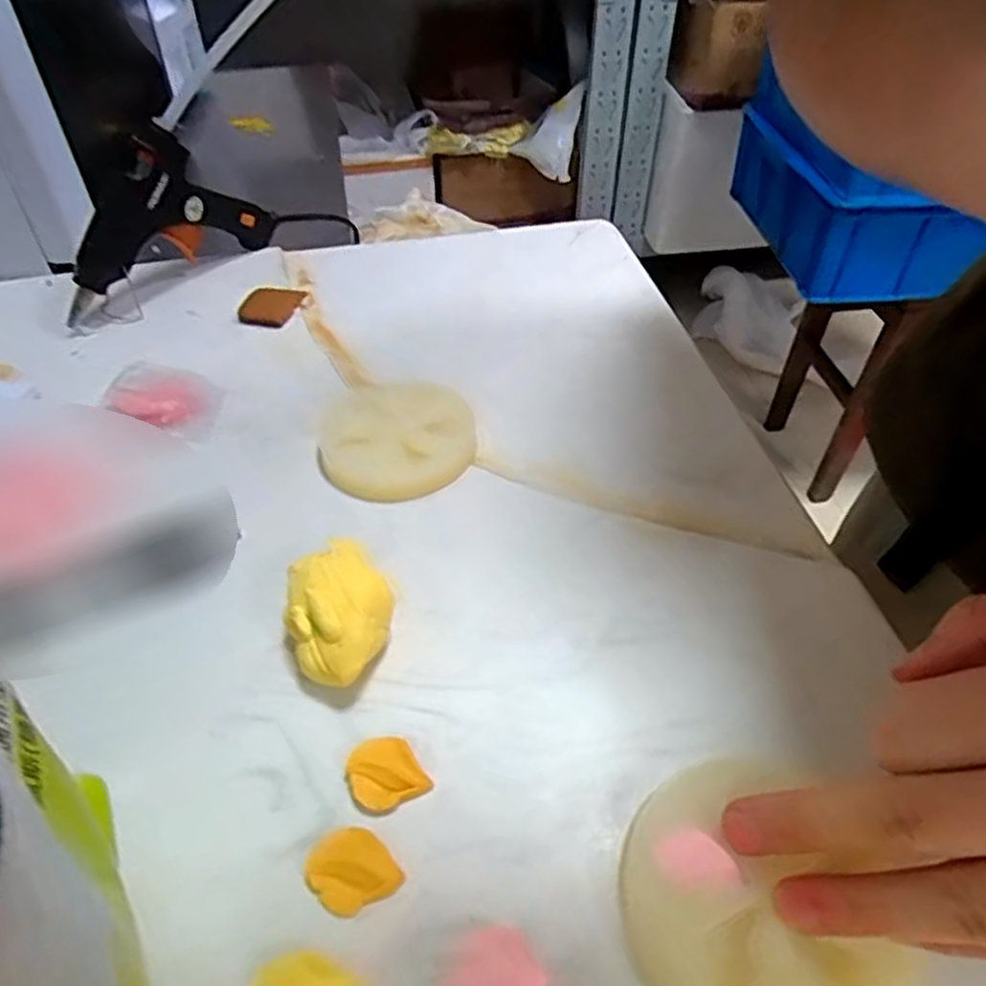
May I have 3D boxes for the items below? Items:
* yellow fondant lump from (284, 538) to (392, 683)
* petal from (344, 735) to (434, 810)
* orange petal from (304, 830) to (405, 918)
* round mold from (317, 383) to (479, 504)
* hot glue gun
[{"bbox_3d":[-0.059,0.049,0.286,0.040,0.033,0.053,-24,51,-20],"label":"yellow fondant lump"},{"bbox_3d":[-0.039,0.098,0.259,0.025,0.006,0.024,-22,50,-18],"label":"petal"},{"bbox_3d":[-0.046,0.122,0.238,0.027,0.005,0.024,-22,50,-19],"label":"orange petal"},{"bbox_3d":[-0.050,-0.029,0.375,0.078,0.007,0.082,0,47,0],"label":"round mold"},{"bbox_3d":[-0.214,-0.177,0.460,0.031,0.097,0.143,31,54,26],"label":"hot glue gun"}]

